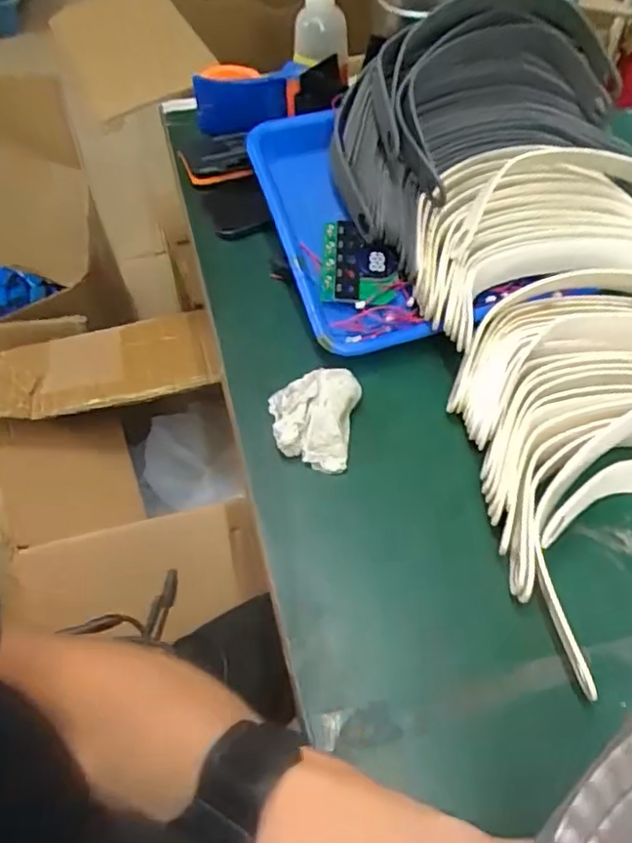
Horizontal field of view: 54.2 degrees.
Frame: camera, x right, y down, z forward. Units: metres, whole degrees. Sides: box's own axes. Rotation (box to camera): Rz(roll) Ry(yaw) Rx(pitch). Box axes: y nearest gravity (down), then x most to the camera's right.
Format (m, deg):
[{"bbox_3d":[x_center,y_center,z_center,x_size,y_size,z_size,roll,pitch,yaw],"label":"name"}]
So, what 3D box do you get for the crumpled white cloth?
[{"bbox_3d":[-0.004,-0.004,0.466,0.066,0.025,0.074,10,55,6],"label":"crumpled white cloth"}]

